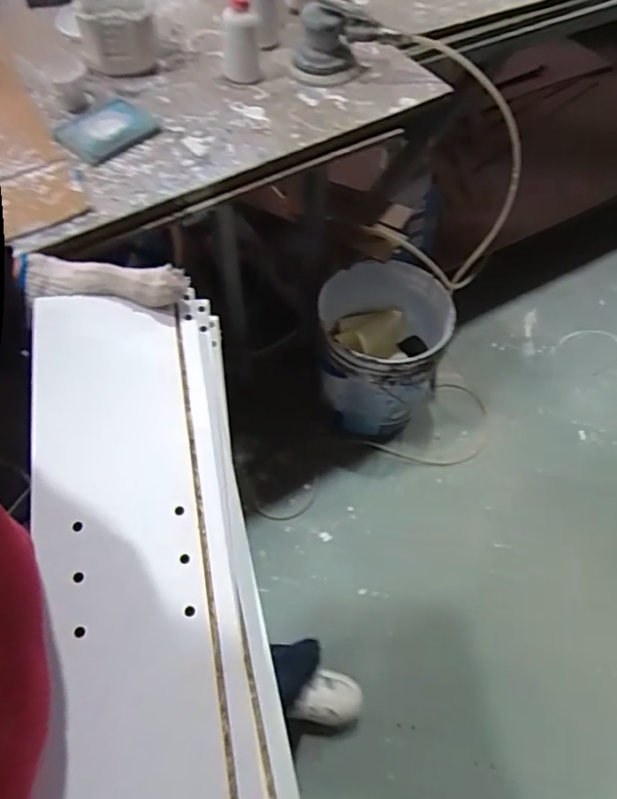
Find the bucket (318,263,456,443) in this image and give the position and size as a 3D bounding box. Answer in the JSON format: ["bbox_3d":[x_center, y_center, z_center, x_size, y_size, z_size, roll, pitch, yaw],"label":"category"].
[{"bbox_3d":[0.164,-0.099,1.323,0.278,0.339,0.259,1,58,-1],"label":"bucket"}]

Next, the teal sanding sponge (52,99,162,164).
[{"bbox_3d":[-0.289,-0.386,0.793,0.107,0.014,0.126,36,64,22],"label":"teal sanding sponge"}]

